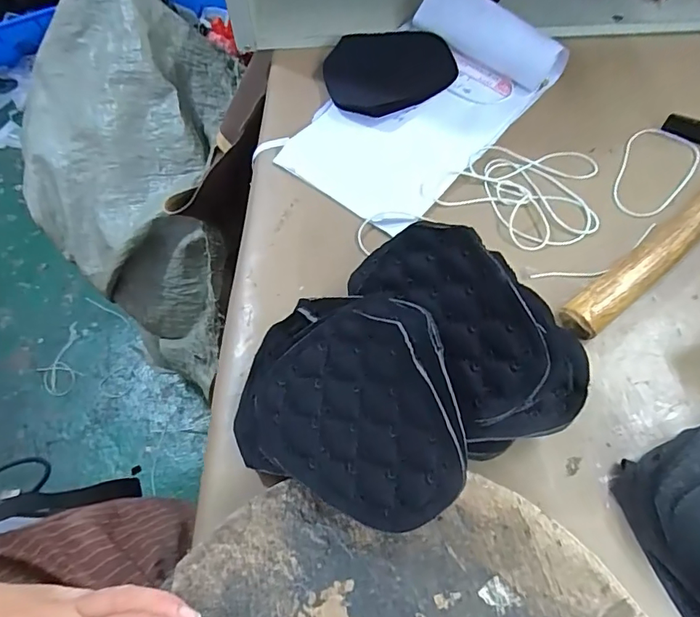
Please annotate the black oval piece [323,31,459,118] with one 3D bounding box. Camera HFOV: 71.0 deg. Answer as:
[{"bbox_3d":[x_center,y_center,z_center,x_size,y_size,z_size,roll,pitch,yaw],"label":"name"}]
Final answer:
[{"bbox_3d":[0.035,-0.209,0.429,0.109,0.016,0.092,-12,62,-4],"label":"black oval piece"}]

